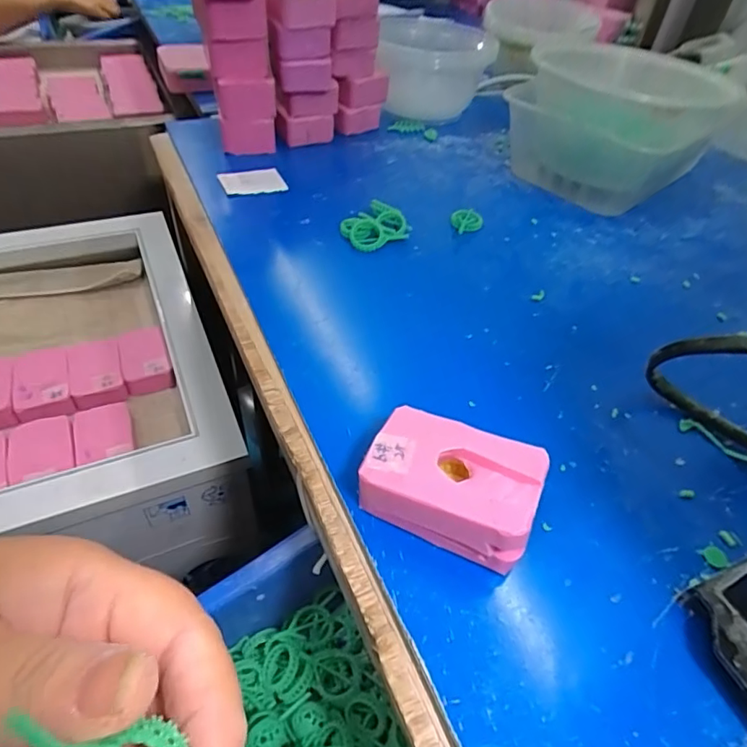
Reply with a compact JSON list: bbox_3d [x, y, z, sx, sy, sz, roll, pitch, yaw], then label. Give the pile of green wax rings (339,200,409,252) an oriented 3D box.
[{"bbox_3d":[0.000,-0.108,0.380,0.044,0.016,0.040,-21,51,-23],"label":"pile of green wax rings"}]

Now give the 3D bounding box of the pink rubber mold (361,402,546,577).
[{"bbox_3d":[0.032,0.047,0.222,0.068,0.034,0.046,18,47,12],"label":"pink rubber mold"}]

